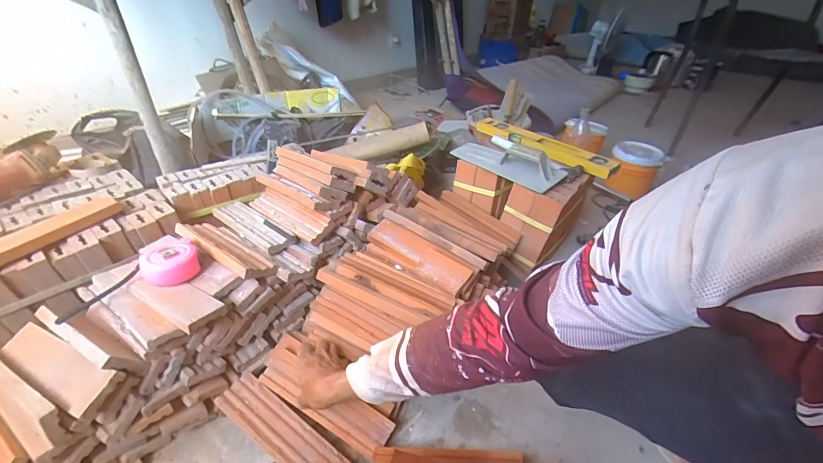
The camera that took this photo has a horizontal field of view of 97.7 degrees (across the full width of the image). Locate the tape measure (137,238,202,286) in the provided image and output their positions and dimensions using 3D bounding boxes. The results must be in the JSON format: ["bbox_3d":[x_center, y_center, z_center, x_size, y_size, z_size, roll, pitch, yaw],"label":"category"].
[{"bbox_3d":[-0.402,0.050,0.599,0.083,0.042,0.078,1,36,-1],"label":"tape measure"}]

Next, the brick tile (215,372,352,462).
[{"bbox_3d":[-0.203,0.319,0.571,0.230,0.014,0.070,33,44,13],"label":"brick tile"}]

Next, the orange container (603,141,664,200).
[{"bbox_3d":[0.784,-0.215,1.284,0.157,0.163,0.158,23,41,26],"label":"orange container"}]

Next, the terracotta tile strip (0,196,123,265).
[{"bbox_3d":[-0.655,-0.002,0.644,0.061,0.020,0.236,18,39,21],"label":"terracotta tile strip"}]

